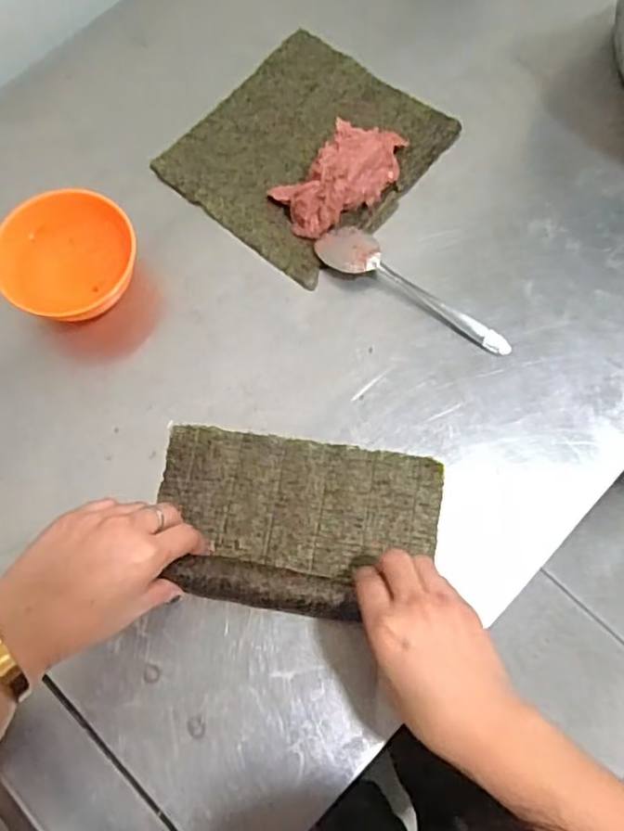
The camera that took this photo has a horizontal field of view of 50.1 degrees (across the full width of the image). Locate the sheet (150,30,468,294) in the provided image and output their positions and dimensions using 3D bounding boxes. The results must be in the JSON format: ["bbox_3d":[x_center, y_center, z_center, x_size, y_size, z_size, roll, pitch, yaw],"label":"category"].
[{"bbox_3d":[-0.005,-0.229,0.556,0.179,0.040,0.190,38,78,12],"label":"sheet"}]

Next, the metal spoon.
[{"bbox_3d":[0.079,-0.101,0.523,0.174,0.021,0.038,31,76,11],"label":"metal spoon"}]

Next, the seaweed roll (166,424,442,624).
[{"bbox_3d":[-0.011,0.072,0.462,0.195,0.029,0.120,8,72,2],"label":"seaweed roll"}]

